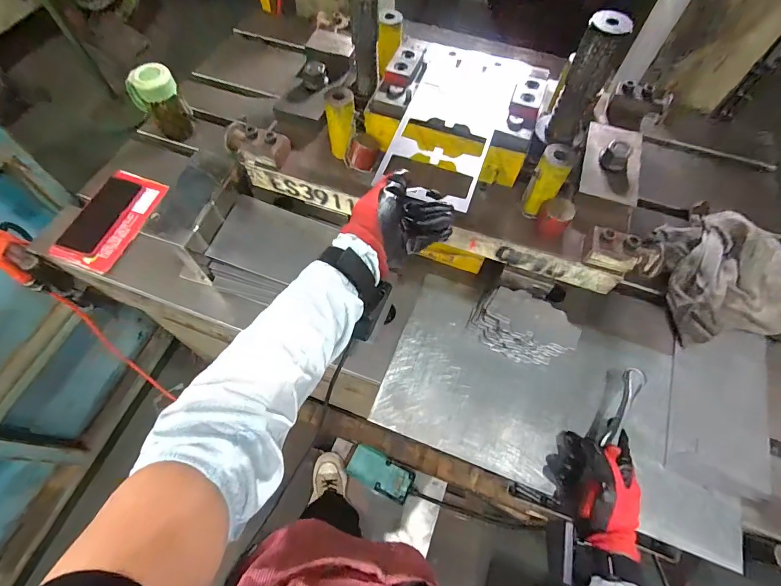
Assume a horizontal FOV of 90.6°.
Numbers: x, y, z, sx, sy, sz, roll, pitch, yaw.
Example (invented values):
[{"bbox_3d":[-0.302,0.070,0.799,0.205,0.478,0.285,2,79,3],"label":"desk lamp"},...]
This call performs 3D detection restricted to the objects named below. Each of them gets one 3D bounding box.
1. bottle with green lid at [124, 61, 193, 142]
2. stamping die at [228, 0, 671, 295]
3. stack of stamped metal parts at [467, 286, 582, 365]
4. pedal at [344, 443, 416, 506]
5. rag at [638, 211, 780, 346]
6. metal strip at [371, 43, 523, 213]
[{"bbox_3d":[-0.432,-0.359,0.731,0.058,0.127,0.069,38,68,17],"label":"bottle with green lid"},{"bbox_3d":[0.099,-0.256,0.557,0.599,0.236,0.331,22,64,10],"label":"stamping die"},{"bbox_3d":[0.199,0.050,0.579,0.149,0.058,0.086,24,65,11],"label":"stack of stamped metal parts"},{"bbox_3d":[-0.028,0.555,1.186,0.216,0.073,0.102,35,65,-9],"label":"pedal"},{"bbox_3d":[0.528,-0.040,0.619,0.191,0.066,0.216,-6,63,-4],"label":"rag"},{"bbox_3d":[0.087,-0.241,0.524,0.127,0.006,0.291,18,65,7],"label":"metal strip"}]

